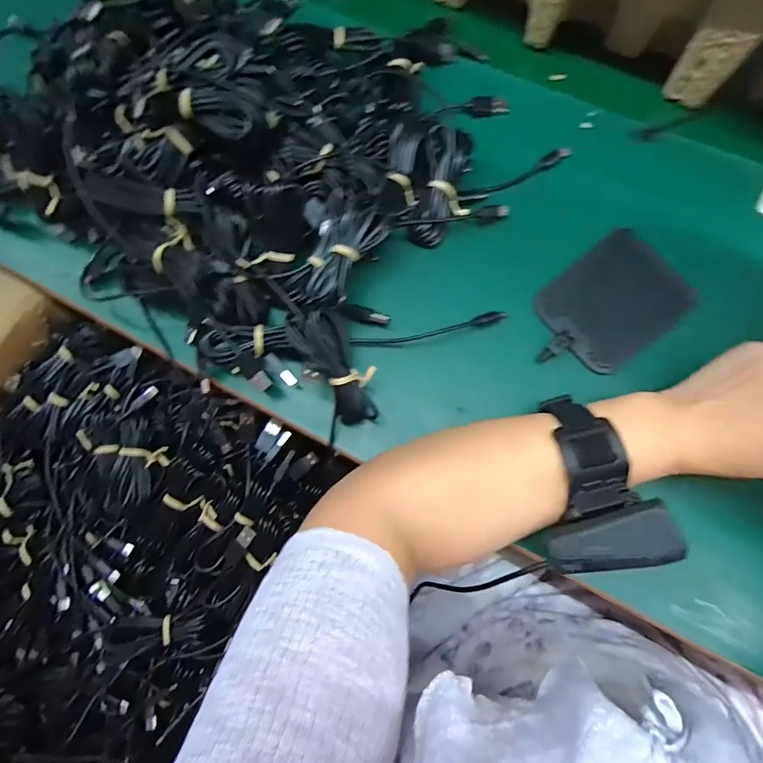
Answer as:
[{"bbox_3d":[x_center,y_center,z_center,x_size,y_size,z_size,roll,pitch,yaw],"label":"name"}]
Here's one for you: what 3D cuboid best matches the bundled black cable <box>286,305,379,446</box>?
[{"bbox_3d":[-0.032,-0.007,0.325,0.044,0.020,0.090,-25,102,-5],"label":"bundled black cable"}]

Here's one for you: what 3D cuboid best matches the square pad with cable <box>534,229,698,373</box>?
[{"bbox_3d":[0.170,-0.056,0.348,0.129,0.018,0.081,-39,78,-8],"label":"square pad with cable"}]

